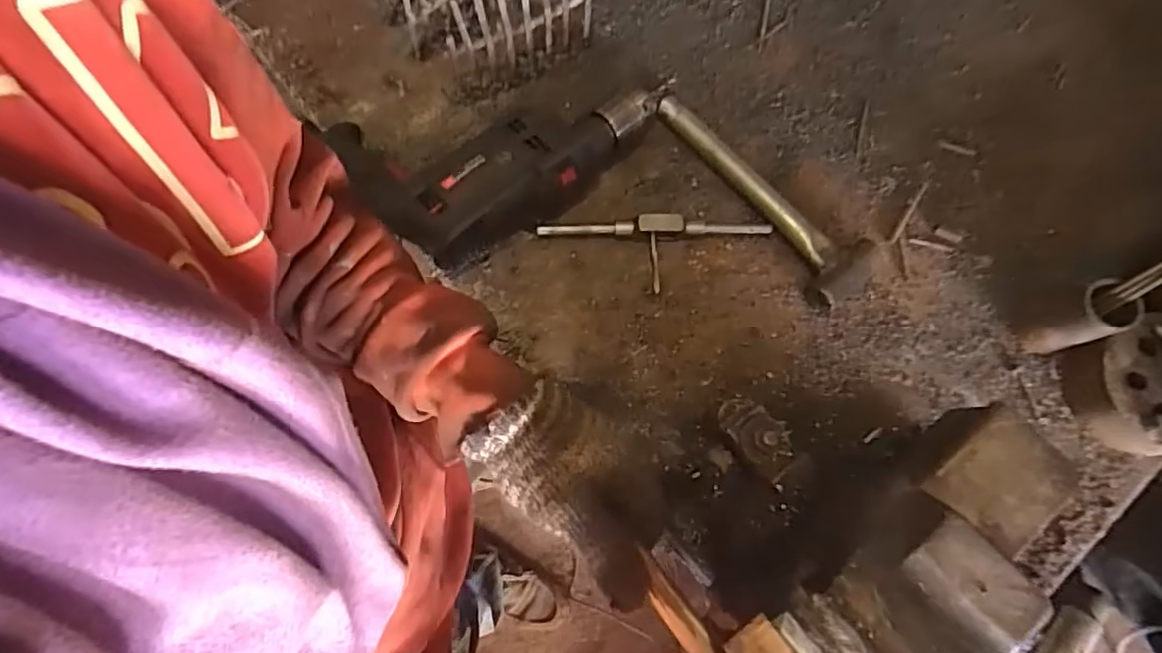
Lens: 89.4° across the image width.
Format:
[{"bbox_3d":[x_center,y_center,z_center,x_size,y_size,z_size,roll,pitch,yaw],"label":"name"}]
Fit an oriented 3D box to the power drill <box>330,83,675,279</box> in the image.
[{"bbox_3d":[-0.066,-0.175,0.535,0.283,0.076,0.176,-34,78,-8],"label":"power drill"}]

